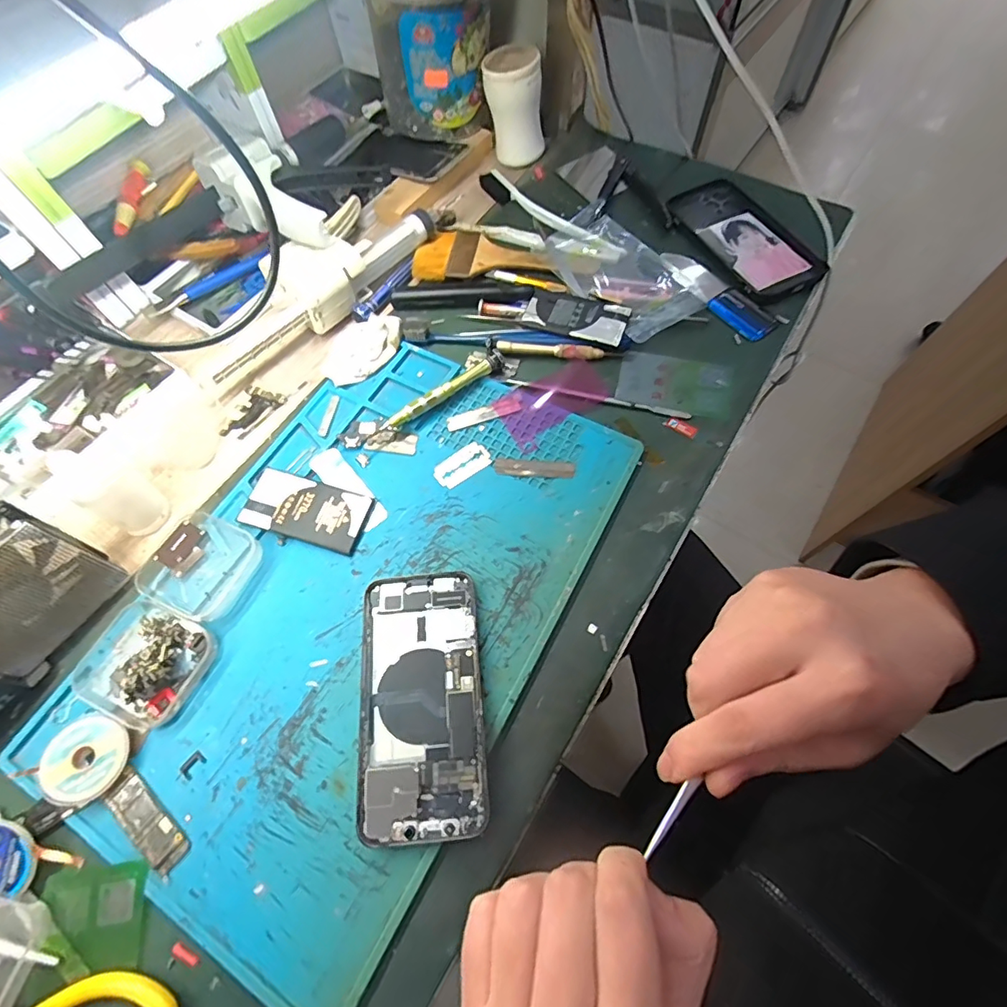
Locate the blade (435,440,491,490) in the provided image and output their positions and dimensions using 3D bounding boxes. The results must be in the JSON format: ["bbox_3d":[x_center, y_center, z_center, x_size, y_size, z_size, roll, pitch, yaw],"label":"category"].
[{"bbox_3d":[-0.030,-0.029,0.369,0.041,0.004,0.024,-35,68,-13],"label":"blade"}]

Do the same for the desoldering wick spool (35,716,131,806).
[{"bbox_3d":[-0.234,0.144,0.286,0.042,0.010,0.042,-27,73,-20],"label":"desoldering wick spool"}]

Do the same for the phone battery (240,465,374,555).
[{"bbox_3d":[-0.137,0.005,0.354,0.084,0.007,0.043,15,66,9],"label":"phone battery"}]

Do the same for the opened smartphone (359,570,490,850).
[{"bbox_3d":[-0.048,0.113,0.298,0.071,0.009,0.144,-6,64,0],"label":"opened smartphone"}]

